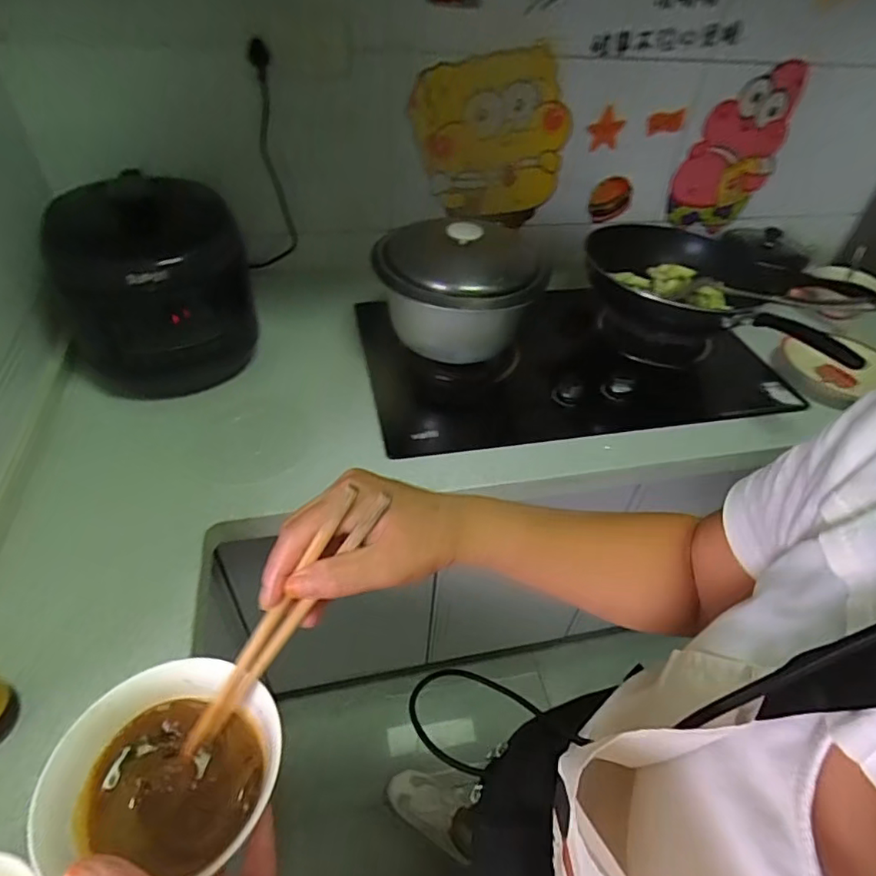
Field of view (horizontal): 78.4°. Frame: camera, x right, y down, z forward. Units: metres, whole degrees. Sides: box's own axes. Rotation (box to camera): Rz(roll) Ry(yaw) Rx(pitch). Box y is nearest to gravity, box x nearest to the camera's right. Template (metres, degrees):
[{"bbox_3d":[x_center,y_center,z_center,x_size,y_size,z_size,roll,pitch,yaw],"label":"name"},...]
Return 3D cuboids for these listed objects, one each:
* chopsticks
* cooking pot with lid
[{"bbox_3d":[-0.095,0.110,0.317,0.024,0.207,0.023,18,24,-50],"label":"chopsticks"},{"bbox_3d":[0.031,-0.238,0.862,0.252,0.170,0.236,4,45,1],"label":"cooking pot with lid"}]

